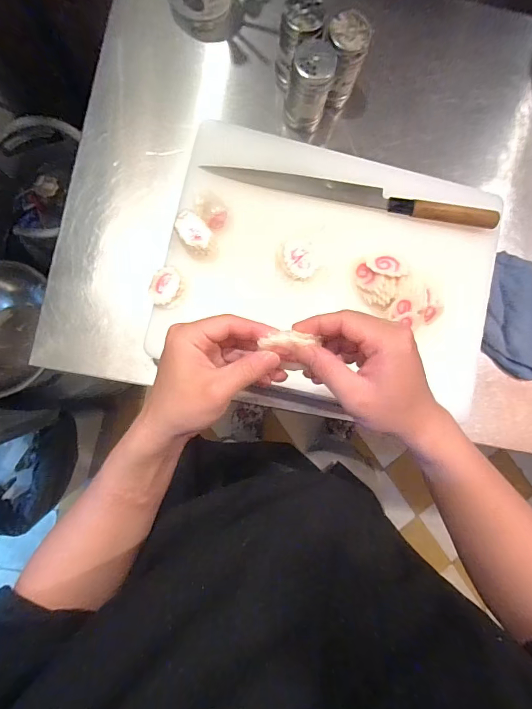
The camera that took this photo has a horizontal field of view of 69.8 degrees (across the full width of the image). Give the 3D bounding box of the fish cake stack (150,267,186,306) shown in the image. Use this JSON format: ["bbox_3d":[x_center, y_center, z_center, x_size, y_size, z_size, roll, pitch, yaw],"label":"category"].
[{"bbox_3d":[-0.114,-0.078,0.439,0.036,0.010,0.043,3,86,-4],"label":"fish cake stack"}]

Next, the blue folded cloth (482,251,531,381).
[{"bbox_3d":[0.351,-0.050,0.516,0.105,0.021,0.158,9,85,-4],"label":"blue folded cloth"}]

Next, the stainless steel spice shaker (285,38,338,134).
[{"bbox_3d":[0.054,-0.331,0.481,0.049,0.102,0.043,15,85,-3],"label":"stainless steel spice shaker"}]

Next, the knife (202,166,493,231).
[{"bbox_3d":[0.109,-0.198,0.462,0.348,0.018,0.030,10,85,-3],"label":"knife"}]

